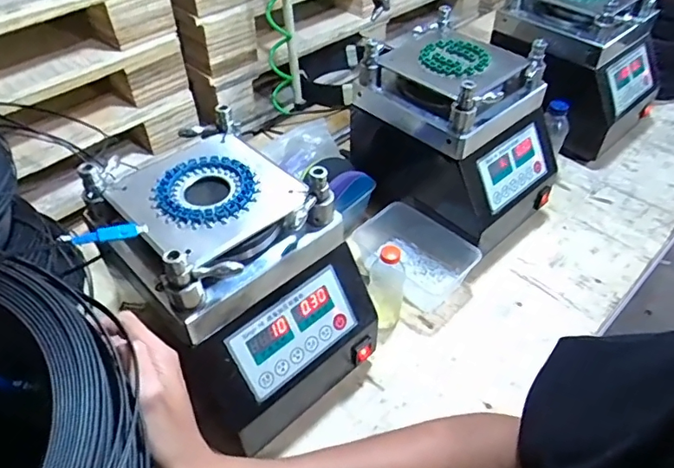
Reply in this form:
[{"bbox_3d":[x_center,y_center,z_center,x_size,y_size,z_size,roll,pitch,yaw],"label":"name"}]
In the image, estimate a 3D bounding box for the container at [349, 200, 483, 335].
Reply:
[{"bbox_3d":[0.113,0.042,0.807,0.140,0.067,0.204,-35,56,-28],"label":"container"}]

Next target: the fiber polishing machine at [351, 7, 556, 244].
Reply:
[{"bbox_3d":[0.195,-0.161,0.852,0.226,0.268,0.295,-36,56,-28],"label":"fiber polishing machine"}]

